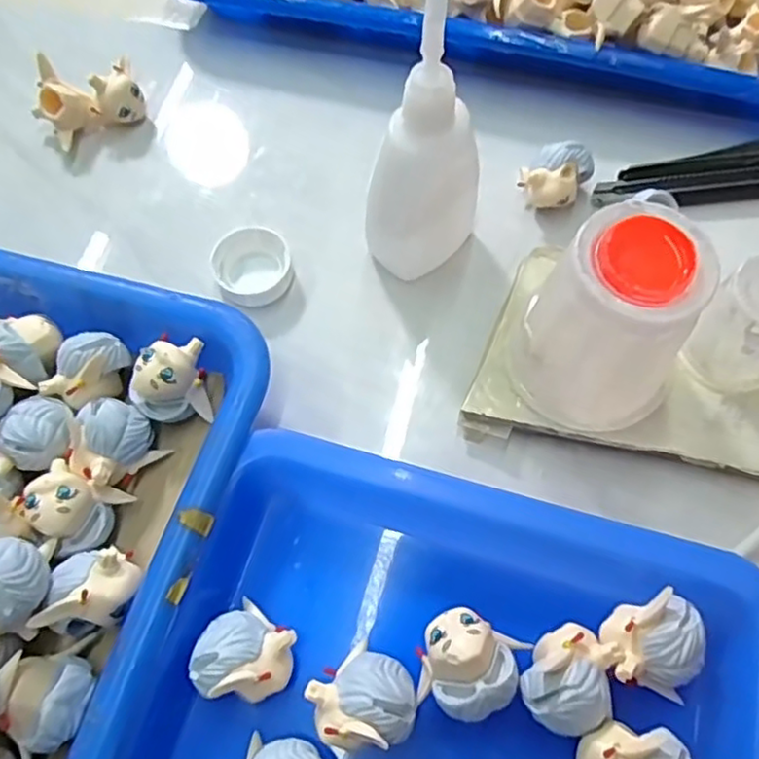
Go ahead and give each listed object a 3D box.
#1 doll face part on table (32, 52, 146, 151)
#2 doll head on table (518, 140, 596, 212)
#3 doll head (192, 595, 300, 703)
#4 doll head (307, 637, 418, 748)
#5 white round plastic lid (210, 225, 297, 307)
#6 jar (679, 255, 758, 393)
[{"bbox_3d":[-0.127,-0.122,0.285,0.044,0.025,0.029,-27,69,-10],"label":"doll face part on table"},{"bbox_3d":[0.071,-0.081,0.264,0.022,0.025,0.022,36,72,15],"label":"doll head on table"},{"bbox_3d":[-0.039,0.078,0.189,0.027,0.027,0.024,6,67,4],"label":"doll head"},{"bbox_3d":[-0.004,0.089,0.181,0.027,0.024,0.025,0,66,1],"label":"doll head"},{"bbox_3d":[-0.050,-0.044,0.256,0.030,0.009,0.032,0,66,1],"label":"white round plastic lid"},{"bbox_3d":[0.123,-0.016,0.219,0.030,0.041,0.033,0,66,1],"label":"jar"}]

